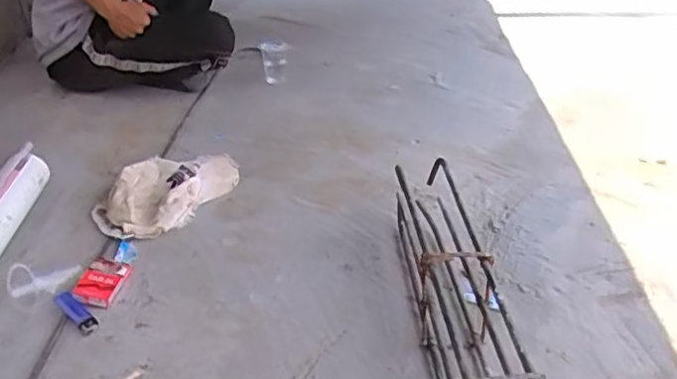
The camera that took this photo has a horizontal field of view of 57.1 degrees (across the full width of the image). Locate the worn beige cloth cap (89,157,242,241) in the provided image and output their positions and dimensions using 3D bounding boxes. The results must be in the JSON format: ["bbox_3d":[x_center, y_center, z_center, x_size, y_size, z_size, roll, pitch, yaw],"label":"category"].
[{"bbox_3d":[-0.320,-0.008,1.179,0.183,0.054,0.311,17,36,29],"label":"worn beige cloth cap"}]

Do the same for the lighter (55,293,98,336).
[{"bbox_3d":[-0.377,0.177,0.894,0.088,0.011,0.024,34,45,26],"label":"lighter"}]

